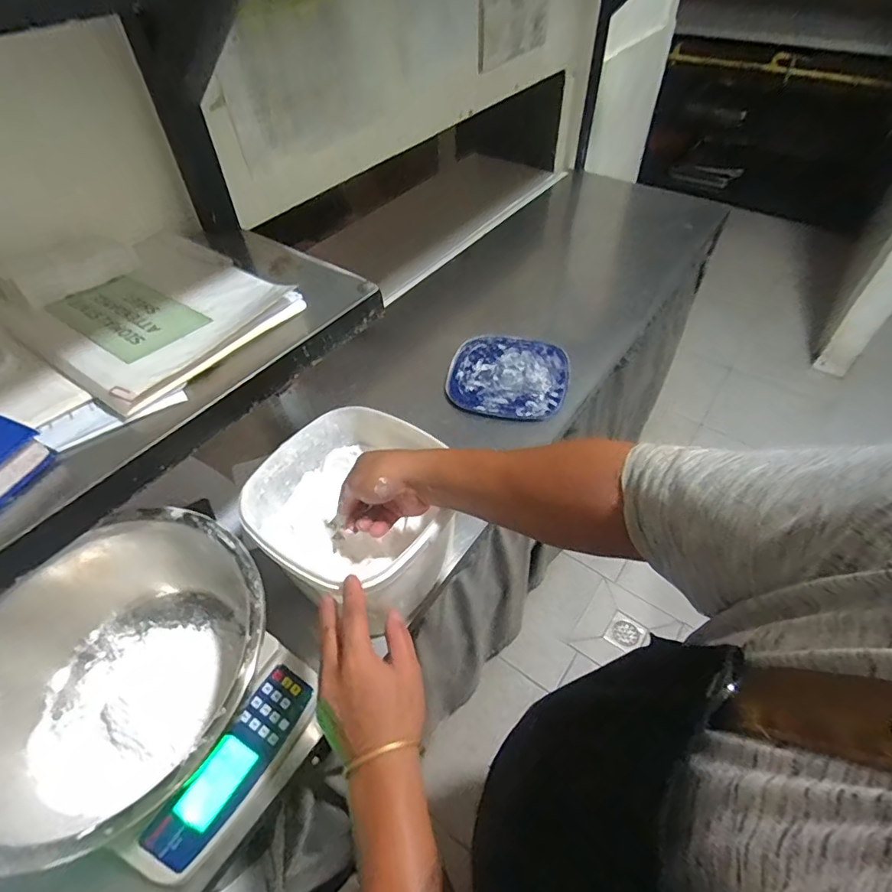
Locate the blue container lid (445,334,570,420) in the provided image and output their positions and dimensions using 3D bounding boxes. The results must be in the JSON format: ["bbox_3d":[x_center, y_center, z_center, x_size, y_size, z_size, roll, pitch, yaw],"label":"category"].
[{"bbox_3d":[0.117,-0.136,0.920,0.215,0.013,0.215,7,51,8],"label":"blue container lid"}]

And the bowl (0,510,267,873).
[{"bbox_3d":[-0.315,0.220,0.482,0.289,0.124,0.281,-1,50,1],"label":"bowl"}]

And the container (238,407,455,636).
[{"bbox_3d":[-0.101,0.076,0.598,0.223,0.125,0.224,31,58,25],"label":"container"}]

